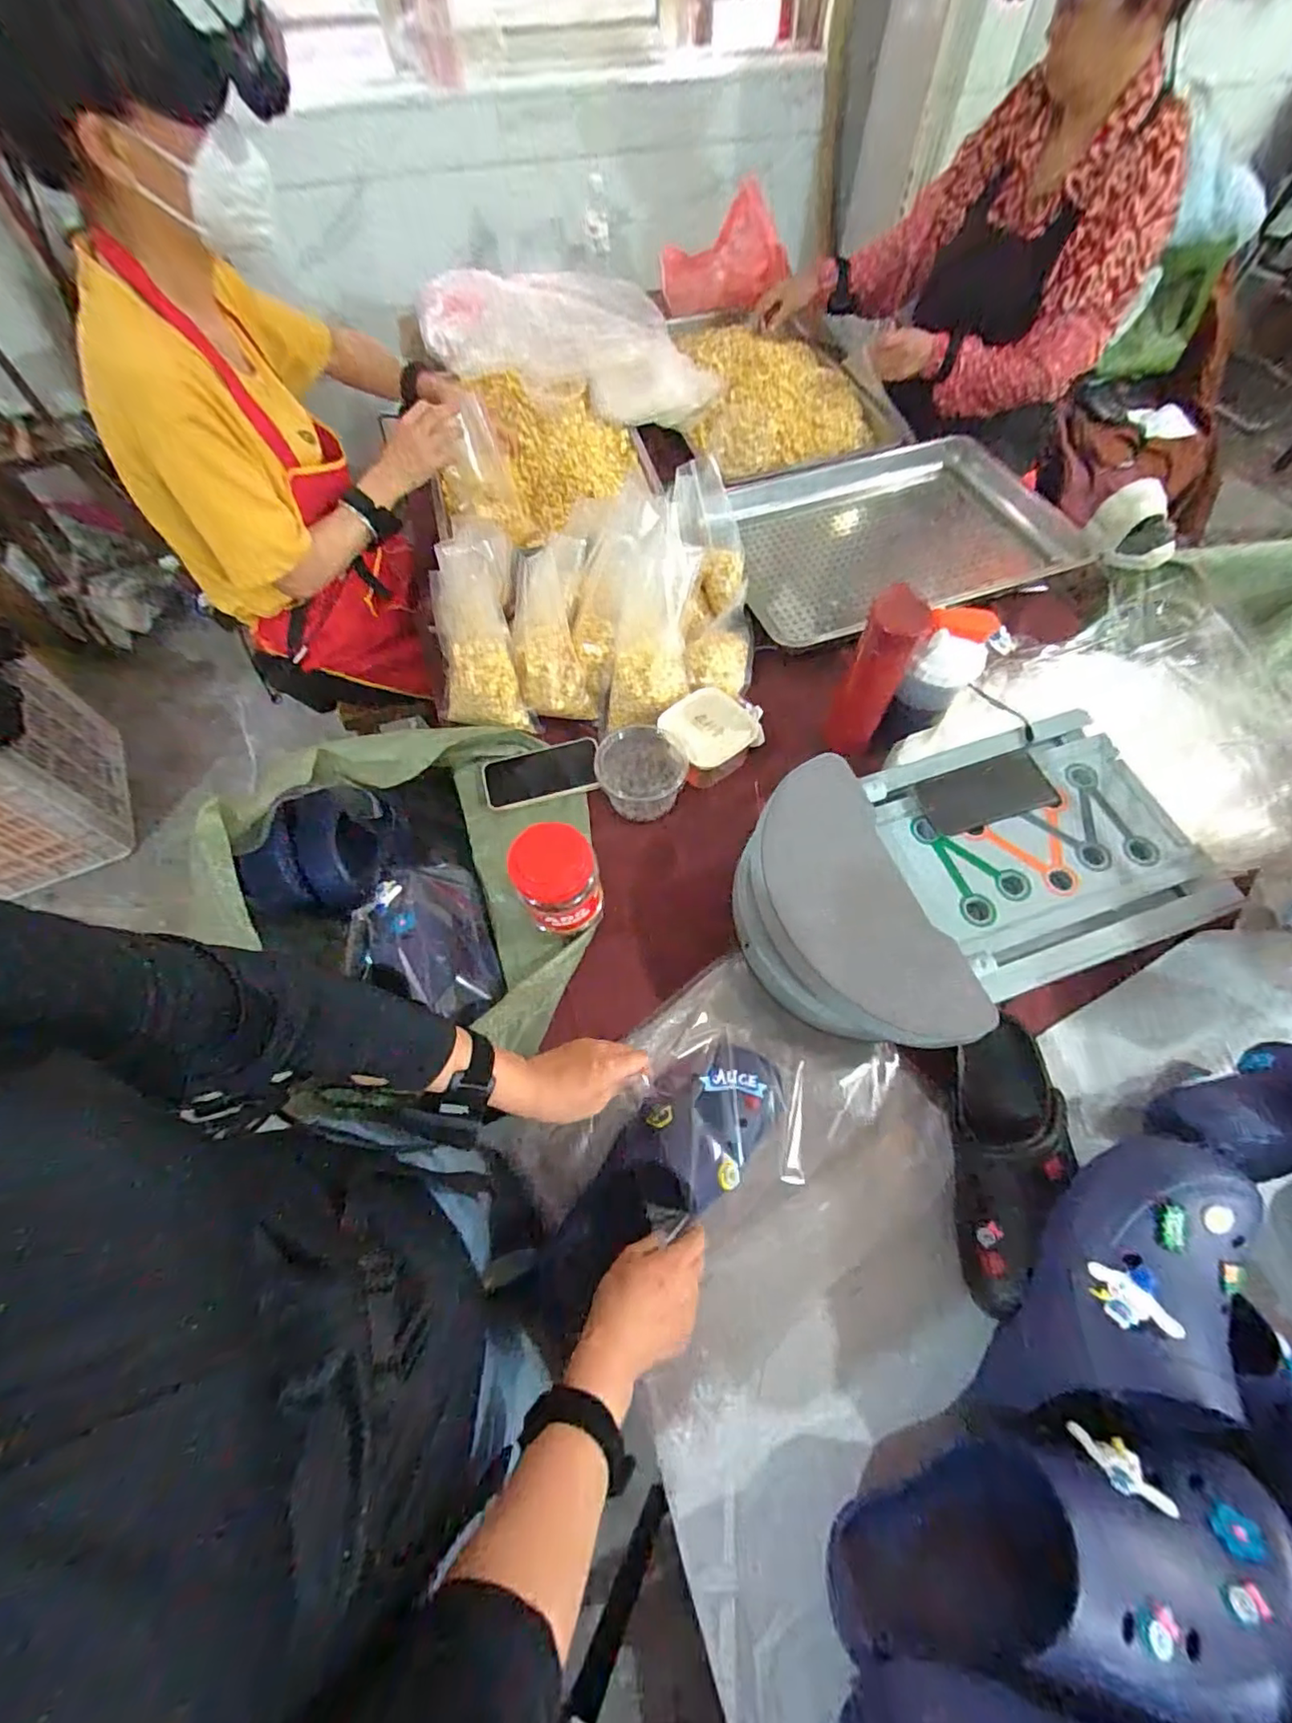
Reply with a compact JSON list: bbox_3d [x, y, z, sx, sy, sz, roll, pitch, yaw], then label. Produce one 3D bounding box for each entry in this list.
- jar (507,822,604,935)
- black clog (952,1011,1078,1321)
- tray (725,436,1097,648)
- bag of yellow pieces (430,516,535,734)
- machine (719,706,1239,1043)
[{"bbox_3d":[-0.099,0.027,0.676,0.086,0.135,0.079,0,62,0],"label":"jar"},{"bbox_3d":[0.327,0.289,0.561,0.082,0.093,0.223,15,63,8],"label":"black clog"},{"bbox_3d":[0.427,-0.552,1.026,0.597,0.056,0.385,-16,63,-8],"label":"tray"},{"bbox_3d":[-0.224,-0.302,0.788,0.111,0.250,0.055,-2,21,-1],"label":"bag of yellow pieces"},{"bbox_3d":[0.362,0.005,0.697,0.524,0.111,0.330,-22,64,-11],"label":"machine"}]

